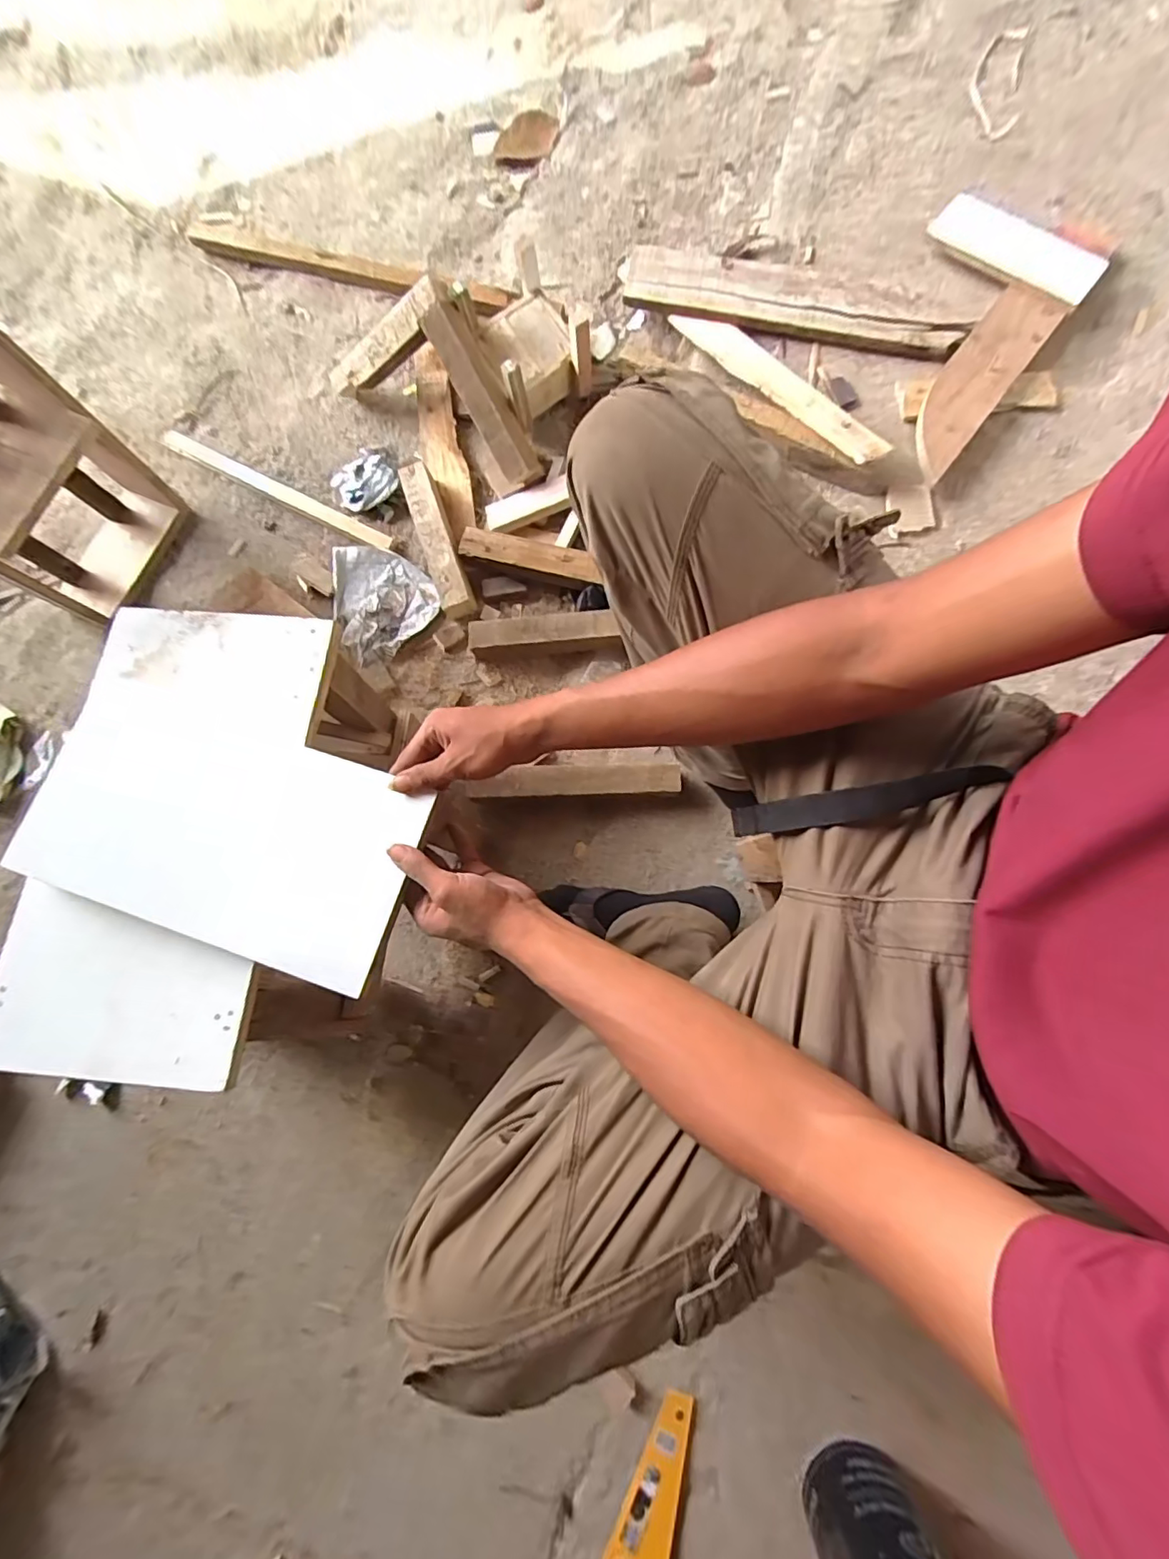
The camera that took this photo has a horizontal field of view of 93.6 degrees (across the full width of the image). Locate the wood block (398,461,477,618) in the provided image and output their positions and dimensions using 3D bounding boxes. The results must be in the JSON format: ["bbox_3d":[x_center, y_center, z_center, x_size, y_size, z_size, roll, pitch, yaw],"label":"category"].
[{"bbox_3d":[-0.222,-0.364,0.831,0.051,0.041,0.238,-18,78,-3],"label":"wood block"}]

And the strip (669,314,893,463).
[{"bbox_3d":[0.303,-0.616,0.846,0.074,0.017,0.398,-40,74,-6],"label":"strip"}]

